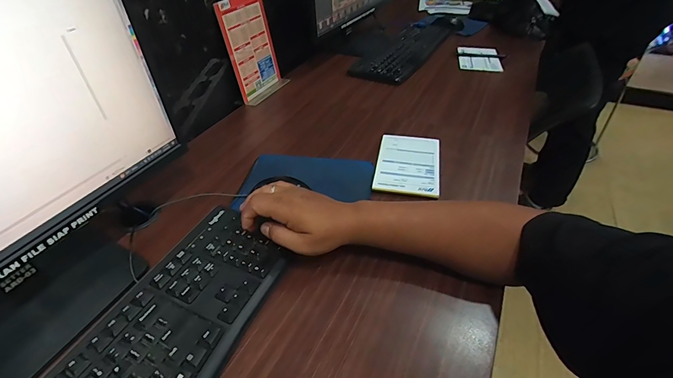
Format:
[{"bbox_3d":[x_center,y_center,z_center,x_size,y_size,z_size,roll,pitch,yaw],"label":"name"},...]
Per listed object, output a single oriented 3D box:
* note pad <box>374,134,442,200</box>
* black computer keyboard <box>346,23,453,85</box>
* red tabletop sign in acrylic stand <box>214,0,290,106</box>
[{"bbox_3d":[0.125,-0.046,0.598,0.104,0.006,0.164,8,43,9],"label":"note pad"},{"bbox_3d":[0.212,-0.422,1.005,0.164,0.031,0.461,20,45,23],"label":"black computer keyboard"},{"bbox_3d":[-0.187,-0.321,0.792,0.058,0.213,0.154,14,43,18],"label":"red tabletop sign in acrylic stand"}]

